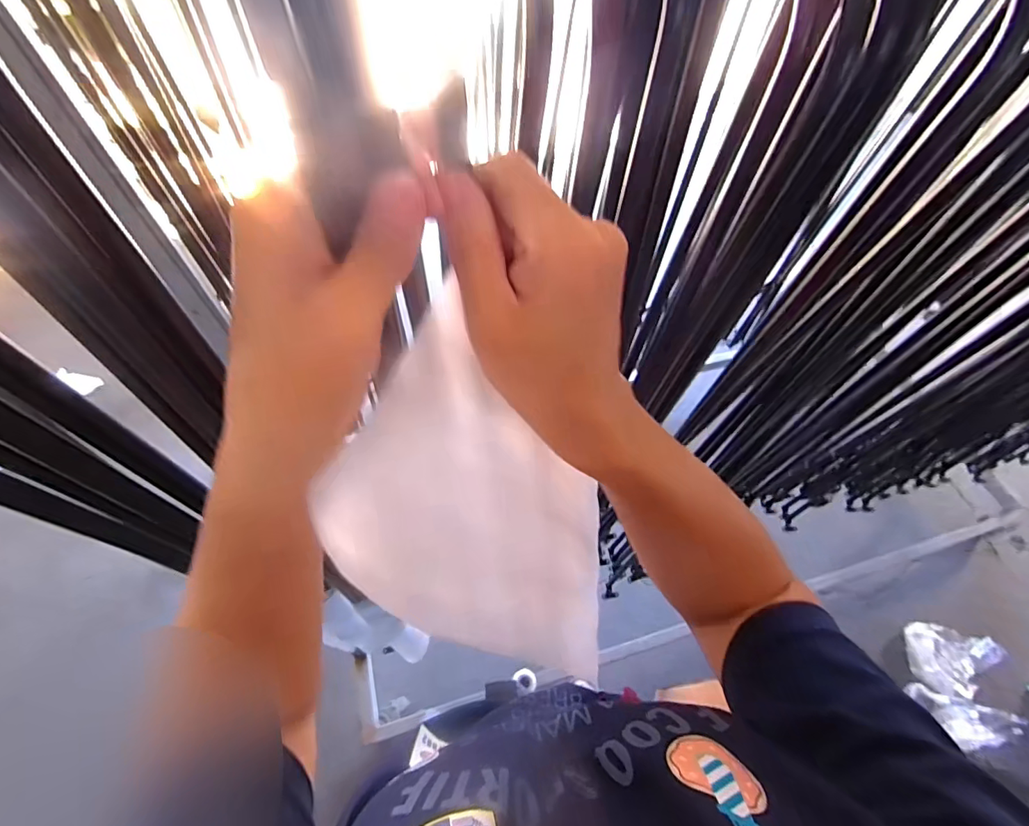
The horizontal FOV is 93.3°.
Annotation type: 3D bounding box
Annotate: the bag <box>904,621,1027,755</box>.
[{"bbox_3d":[1.193,0.724,1.306,0.204,0.098,0.292,21,59,9],"label":"bag"}]

